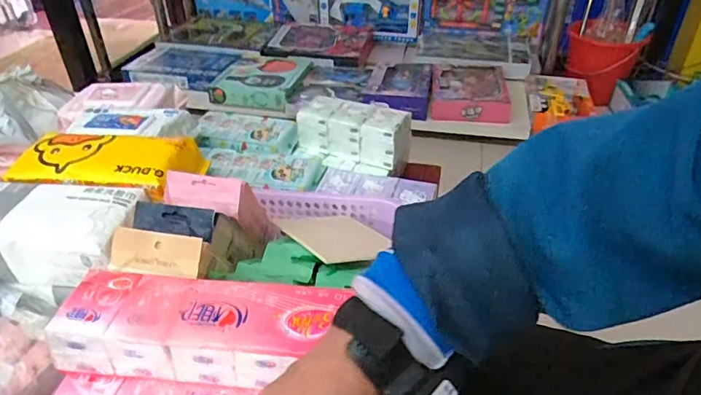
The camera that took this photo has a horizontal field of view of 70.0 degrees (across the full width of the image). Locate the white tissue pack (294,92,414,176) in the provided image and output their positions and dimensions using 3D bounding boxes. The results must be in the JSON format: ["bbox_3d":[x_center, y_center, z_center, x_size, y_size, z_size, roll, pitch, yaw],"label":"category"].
[{"bbox_3d":[0.003,-0.096,0.773,0.176,0.077,0.099,11,38,16],"label":"white tissue pack"}]

